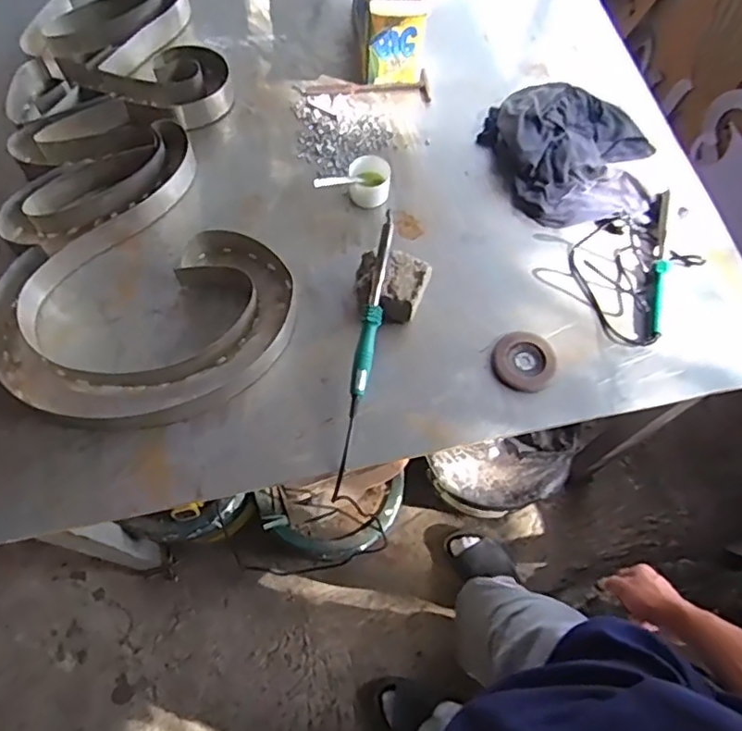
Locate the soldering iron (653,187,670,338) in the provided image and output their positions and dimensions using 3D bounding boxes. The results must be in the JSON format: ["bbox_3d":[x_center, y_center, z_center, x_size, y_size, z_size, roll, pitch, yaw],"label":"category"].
[{"bbox_3d":[0.451,-0.161,0.945,0.021,0.027,0.266,12,65,4],"label":"soldering iron"}]

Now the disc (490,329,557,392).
[{"bbox_3d":[0.223,-0.007,0.877,0.087,0.011,0.090,1,65,-1],"label":"disc"}]

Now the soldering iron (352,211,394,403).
[{"bbox_3d":[0.006,-0.088,0.846,0.026,0.023,0.263,10,81,3],"label":"soldering iron"}]

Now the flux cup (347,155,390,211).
[{"bbox_3d":[-0.002,-0.294,0.972,0.066,0.062,0.064,1,65,-1],"label":"flux cup"}]

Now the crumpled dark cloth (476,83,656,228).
[{"bbox_3d":[0.348,-0.373,1.021,0.280,0.054,0.289,-11,65,-7],"label":"crumpled dark cloth"}]

